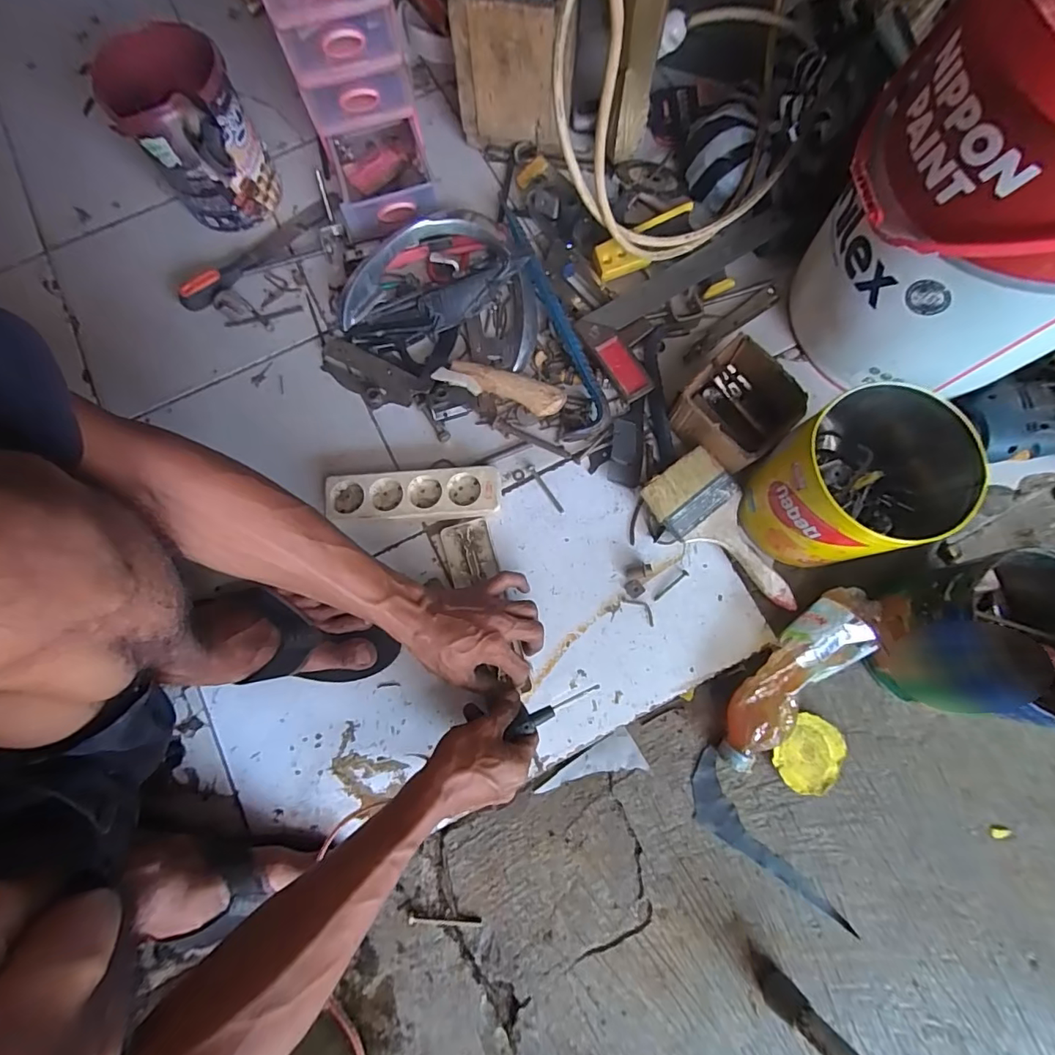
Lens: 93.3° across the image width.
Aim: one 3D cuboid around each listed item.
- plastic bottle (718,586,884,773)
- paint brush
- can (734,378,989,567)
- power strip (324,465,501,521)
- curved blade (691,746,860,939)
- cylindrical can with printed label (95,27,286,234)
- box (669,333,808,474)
[{"bbox_3d":[0.282,0.159,0.526,0.073,0.061,0.223,41,81,9],"label":"plastic bottle"},{"bbox_3d":[0.219,0.012,0.559,0.090,0.038,0.193,-36,79,-7],"label":"paint brush"},{"bbox_3d":[0.335,-0.047,0.511,0.182,0.152,0.150,-42,80,-8],"label":"can"},{"bbox_3d":[-0.132,-0.035,0.580,0.198,0.033,0.055,-4,77,0],"label":"power strip"},{"bbox_3d":[0.237,0.335,0.516,0.059,0.006,0.202,-35,79,-7],"label":"curved blade"},{"bbox_3d":[-0.420,-0.492,0.622,0.169,0.156,0.127,42,81,9],"label":"cylindrical can with printed label"},{"bbox_3d":[0.237,-0.131,0.569,0.108,0.072,0.117,44,81,10],"label":"box"}]

